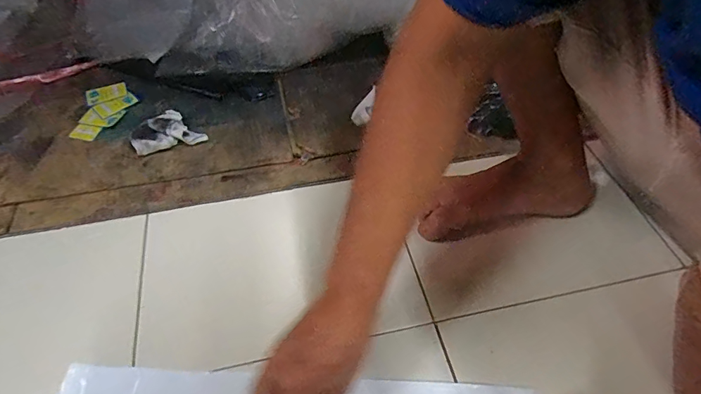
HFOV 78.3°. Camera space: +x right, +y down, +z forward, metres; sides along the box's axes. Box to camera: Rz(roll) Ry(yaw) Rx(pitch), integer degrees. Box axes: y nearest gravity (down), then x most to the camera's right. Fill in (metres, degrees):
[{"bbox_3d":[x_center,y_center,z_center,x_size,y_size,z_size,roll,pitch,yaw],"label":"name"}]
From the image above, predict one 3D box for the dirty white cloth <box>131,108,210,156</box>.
[{"bbox_3d":[-0.256,-0.085,0.593,0.071,0.019,0.079,34,59,25],"label":"dirty white cloth"}]

